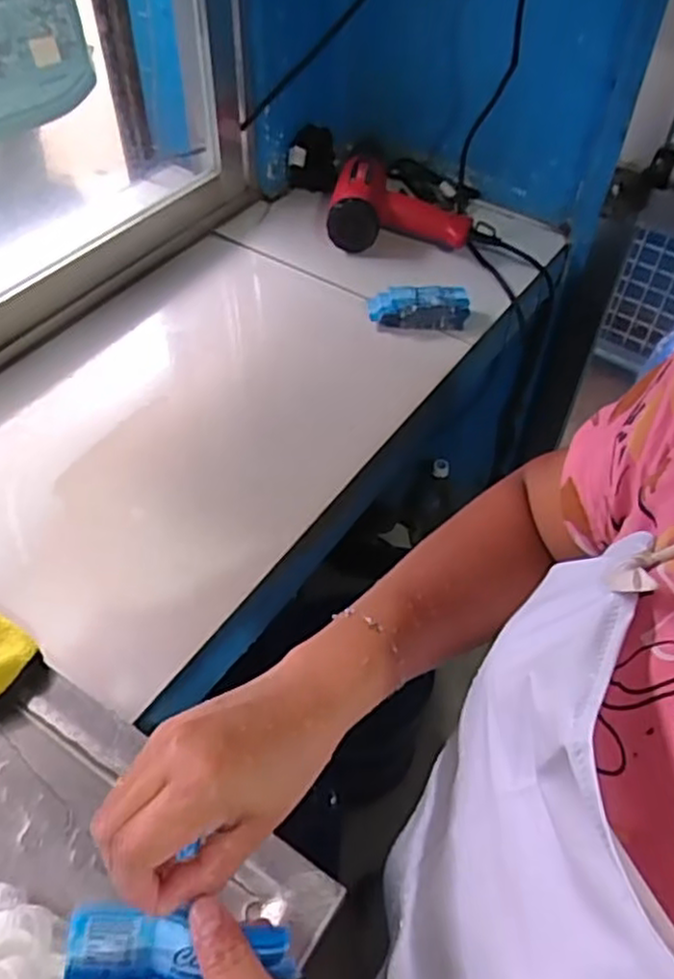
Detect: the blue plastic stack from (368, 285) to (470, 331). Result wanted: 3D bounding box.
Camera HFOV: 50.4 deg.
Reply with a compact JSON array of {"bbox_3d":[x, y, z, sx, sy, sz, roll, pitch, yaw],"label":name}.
[{"bbox_3d":[0.101,-0.225,0.876,0.120,0.033,0.045,-2,51,-3],"label":"blue plastic stack"}]

